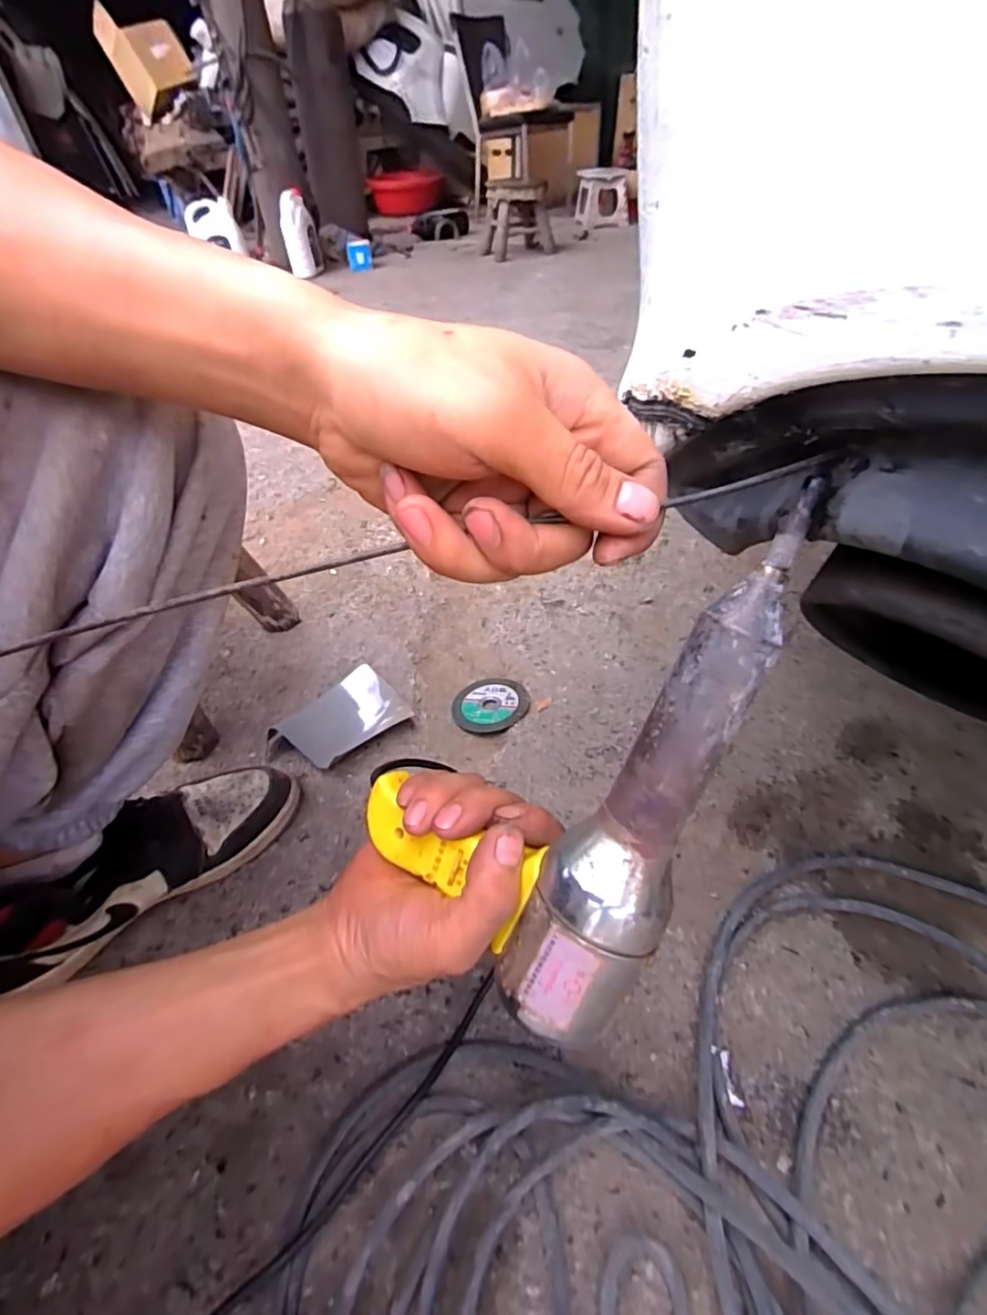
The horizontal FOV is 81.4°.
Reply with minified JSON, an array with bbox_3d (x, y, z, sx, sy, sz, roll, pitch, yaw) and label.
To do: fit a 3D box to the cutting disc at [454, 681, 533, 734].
[{"bbox_3d":[-0.003,0.054,0.648,0.085,0.004,0.084,4,41,19],"label":"cutting disc"}]

